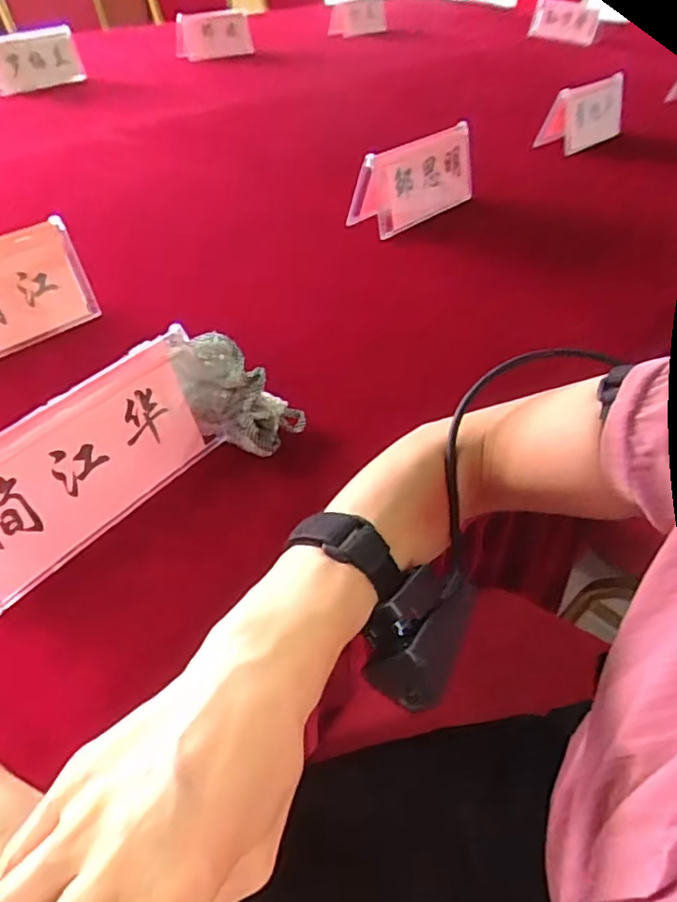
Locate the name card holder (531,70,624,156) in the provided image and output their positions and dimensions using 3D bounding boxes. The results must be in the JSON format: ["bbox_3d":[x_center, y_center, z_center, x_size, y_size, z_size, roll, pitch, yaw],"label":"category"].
[{"bbox_3d":[0.480,-0.657,1.161,0.190,0.100,0.064,-29,50,-26],"label":"name card holder"}]

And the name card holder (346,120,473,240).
[{"bbox_3d":[0.109,-0.396,0.857,0.056,0.109,0.240,32,53,30],"label":"name card holder"}]

